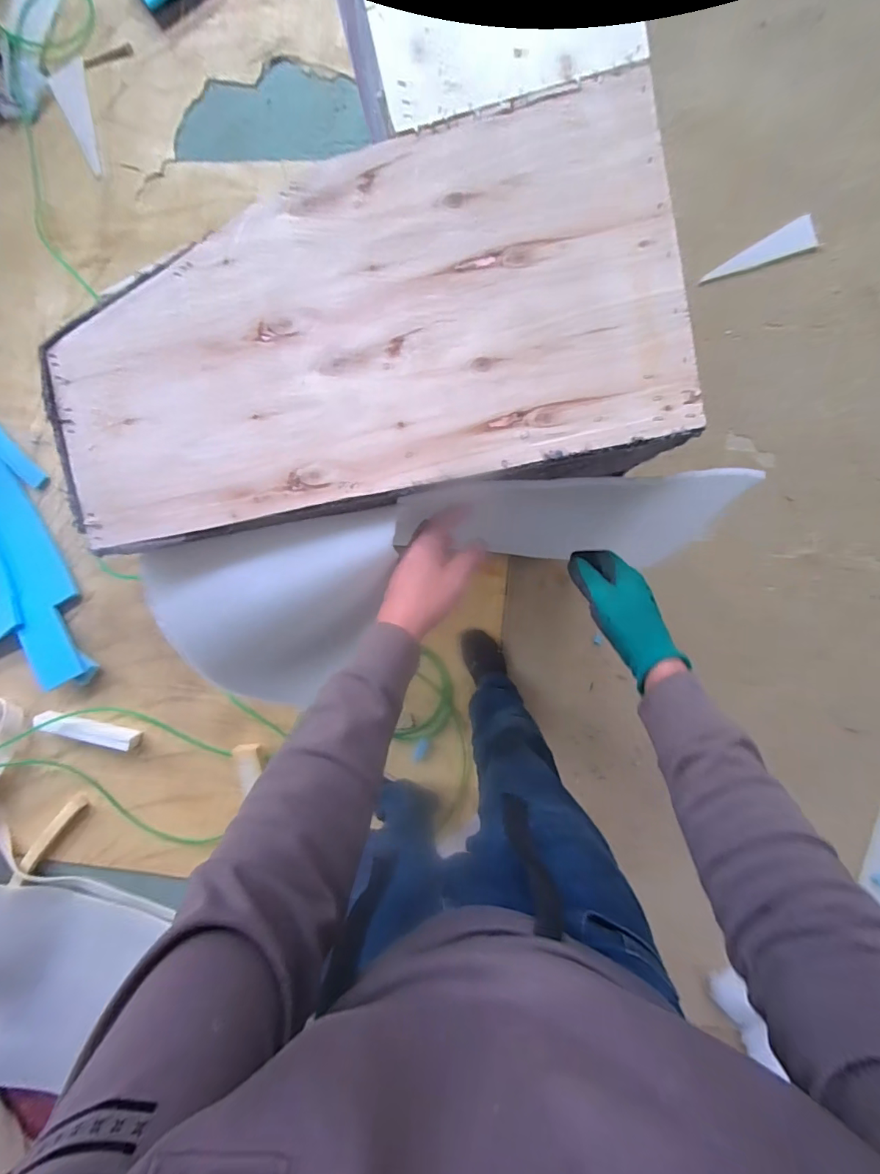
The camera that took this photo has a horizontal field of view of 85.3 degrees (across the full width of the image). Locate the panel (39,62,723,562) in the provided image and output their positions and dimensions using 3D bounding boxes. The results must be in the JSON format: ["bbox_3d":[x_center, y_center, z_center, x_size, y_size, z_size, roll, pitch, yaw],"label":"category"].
[{"bbox_3d":[-0.088,-0.239,0.456,0.602,0.025,0.323,-9,93,6],"label":"panel"}]

